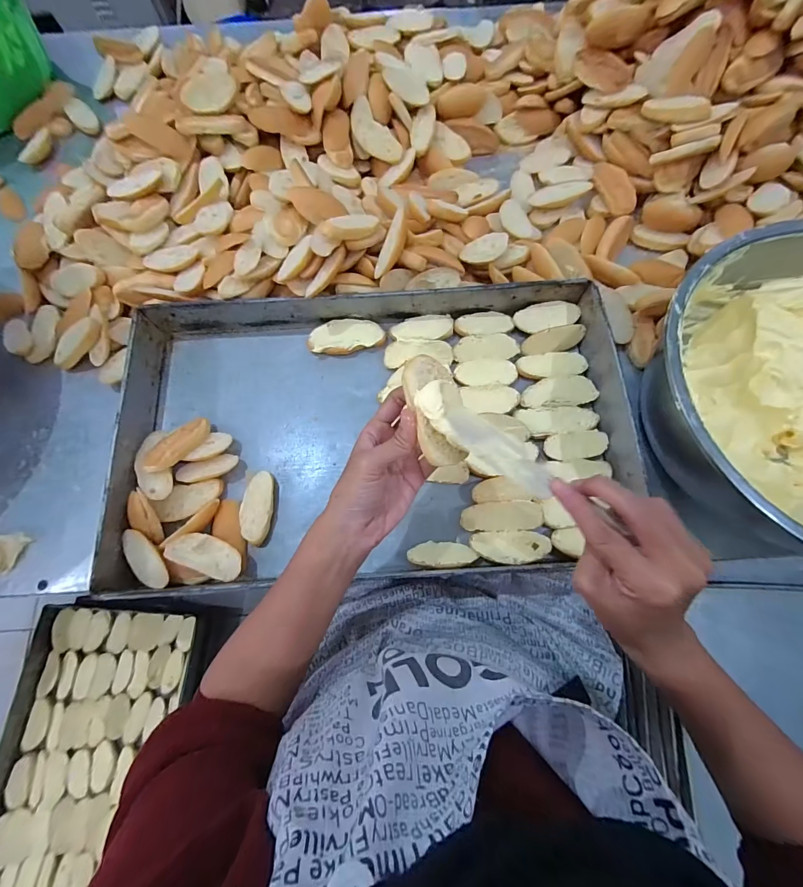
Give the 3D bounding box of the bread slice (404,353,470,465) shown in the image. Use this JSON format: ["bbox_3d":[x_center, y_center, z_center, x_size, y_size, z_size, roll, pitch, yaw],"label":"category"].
[{"bbox_3d":[0.030,-0.028,0.287,0.042,0.019,0.089,-5,77,-22],"label":"bread slice"}]

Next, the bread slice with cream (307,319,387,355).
[{"bbox_3d":[-0.077,-0.154,0.539,0.105,0.023,0.051,-1,73,1],"label":"bread slice with cream"}]

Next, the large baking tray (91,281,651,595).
[{"bbox_3d":[-0.035,-0.020,0.478,0.614,0.062,0.363,-4,74,1],"label":"large baking tray"}]

